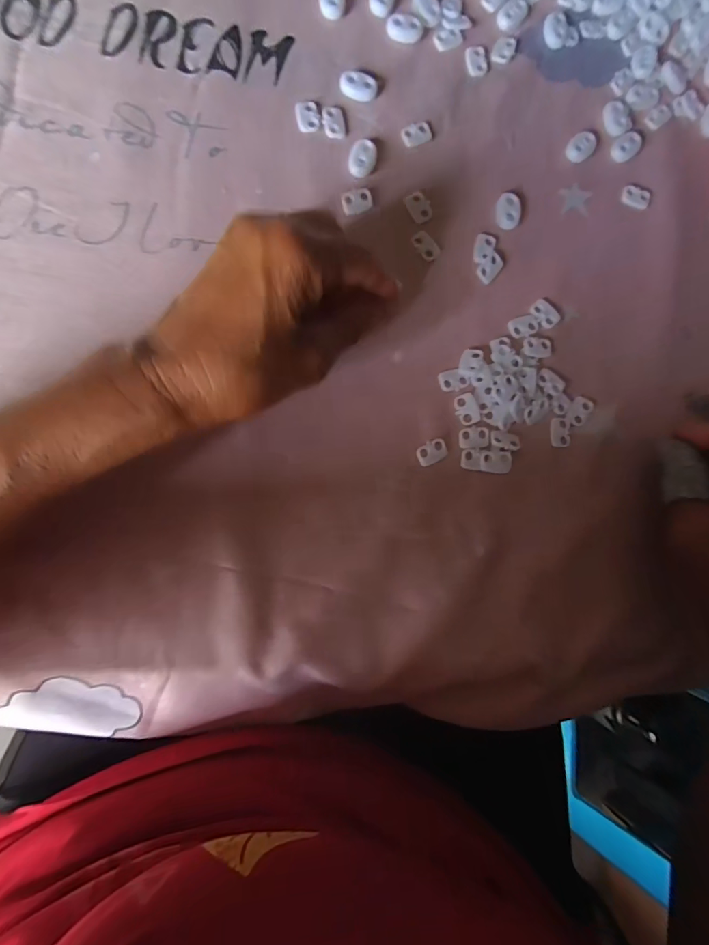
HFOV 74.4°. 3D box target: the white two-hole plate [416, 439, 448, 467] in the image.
[{"bbox_3d":[0.046,-0.012,0.274,0.019,0.004,0.012,-28,90,-9],"label":"white two-hole plate"}]

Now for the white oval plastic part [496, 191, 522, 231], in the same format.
[{"bbox_3d":[0.097,-0.165,0.293,0.014,0.006,0.023,5,85,-8],"label":"white oval plastic part"}]

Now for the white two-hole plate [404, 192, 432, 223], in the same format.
[{"bbox_3d":[0.040,-0.162,0.285,0.014,0.004,0.019,-29,91,-9],"label":"white two-hole plate"}]

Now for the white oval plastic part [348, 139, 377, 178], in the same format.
[{"bbox_3d":[0.005,-0.188,0.280,0.016,0.005,0.023,11,84,-7],"label":"white oval plastic part"}]

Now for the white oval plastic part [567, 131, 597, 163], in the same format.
[{"bbox_3d":[0.148,-0.212,0.304,0.015,0.006,0.023,36,82,-5],"label":"white oval plastic part"}]

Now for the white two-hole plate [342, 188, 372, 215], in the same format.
[{"bbox_3d":[0.002,-0.162,0.279,0.019,0.004,0.015,-13,88,-9],"label":"white two-hole plate"}]

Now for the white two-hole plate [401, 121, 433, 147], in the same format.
[{"bbox_3d":[0.039,-0.210,0.288,0.020,0.004,0.013,-28,90,-9],"label":"white two-hole plate"}]

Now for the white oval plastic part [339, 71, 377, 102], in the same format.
[{"bbox_3d":[0.002,-0.233,0.283,0.022,0.006,0.013,8,85,-8],"label":"white oval plastic part"}]

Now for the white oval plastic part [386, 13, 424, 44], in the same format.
[{"bbox_3d":[0.032,-0.279,0.294,0.023,0.005,0.015,1,86,-8],"label":"white oval plastic part"}]

